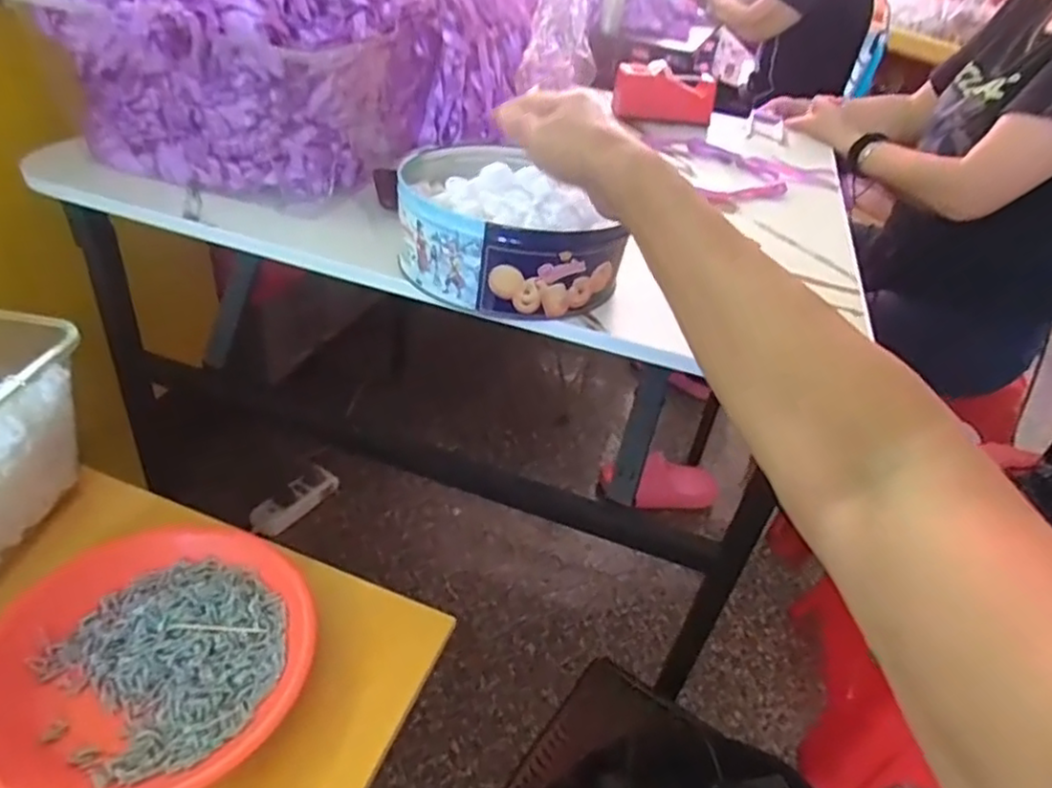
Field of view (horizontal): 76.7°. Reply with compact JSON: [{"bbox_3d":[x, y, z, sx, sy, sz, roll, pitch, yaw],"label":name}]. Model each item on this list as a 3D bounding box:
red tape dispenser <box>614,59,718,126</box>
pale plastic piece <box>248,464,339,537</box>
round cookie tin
[{"bbox_3d":[0.219,-0.476,1.052,0.153,0.085,0.052,8,36,1],"label":"red tape dispenser"},{"bbox_3d":[-0.420,0.197,1.238,0.151,0.062,0.046,-34,52,-27],"label":"pale plastic piece"},{"bbox_3d":[-0.016,-0.136,0.550,0.174,0.081,0.151,2,37,-8],"label":"round cookie tin"}]

